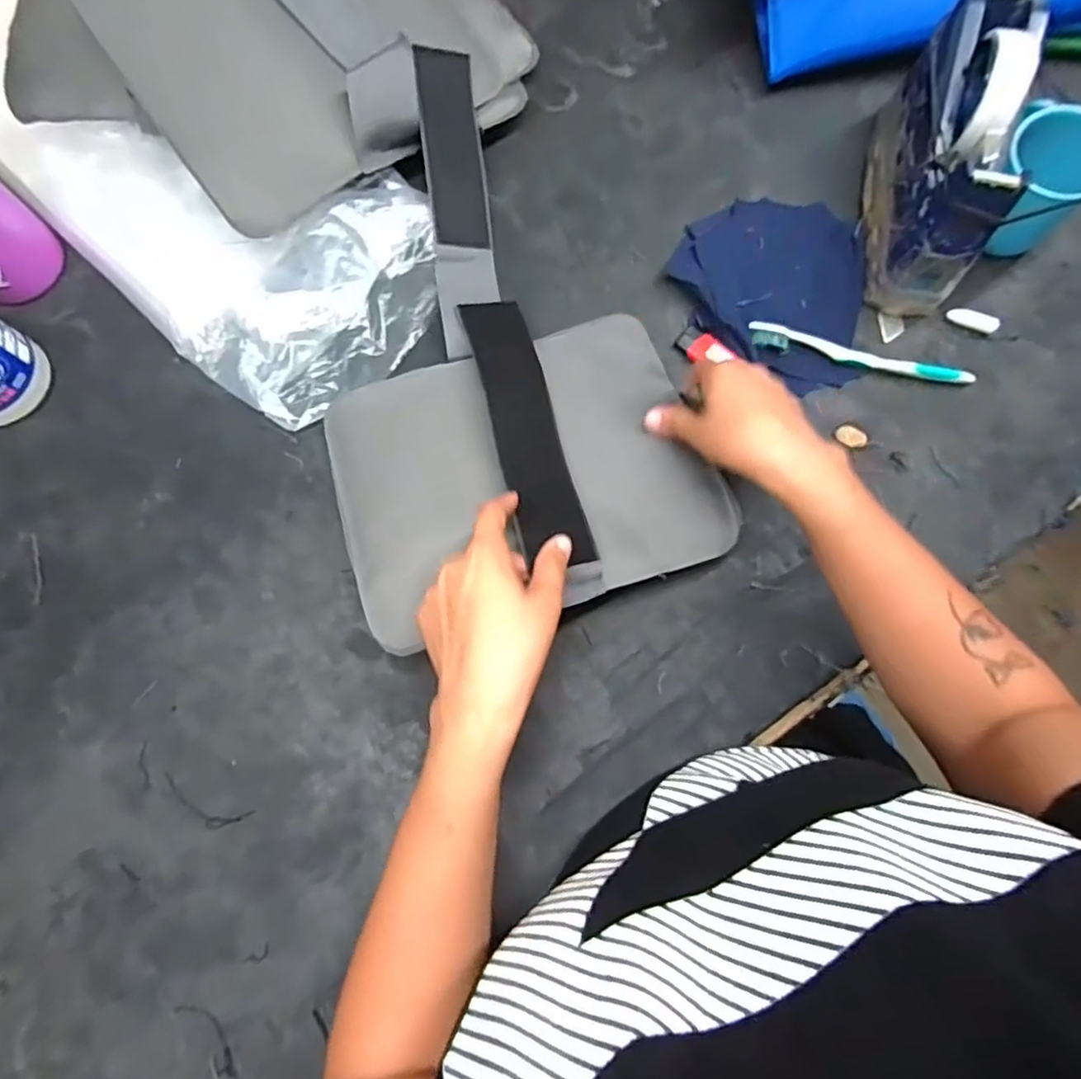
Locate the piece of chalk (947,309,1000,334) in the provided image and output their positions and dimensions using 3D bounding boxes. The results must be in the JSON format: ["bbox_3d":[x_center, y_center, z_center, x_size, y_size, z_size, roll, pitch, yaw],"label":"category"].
[{"bbox_3d":[0.351,-0.178,0.510,0.038,0.010,0.010,25,78,18],"label":"piece of chalk"}]

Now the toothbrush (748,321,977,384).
[{"bbox_3d":[0.254,-0.145,0.503,0.177,0.015,0.018,12,78,2],"label":"toothbrush"}]

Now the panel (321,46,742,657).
[{"bbox_3d":[-0.044,-0.147,0.477,0.261,0.048,0.413,-17,78,-4],"label":"panel"}]

